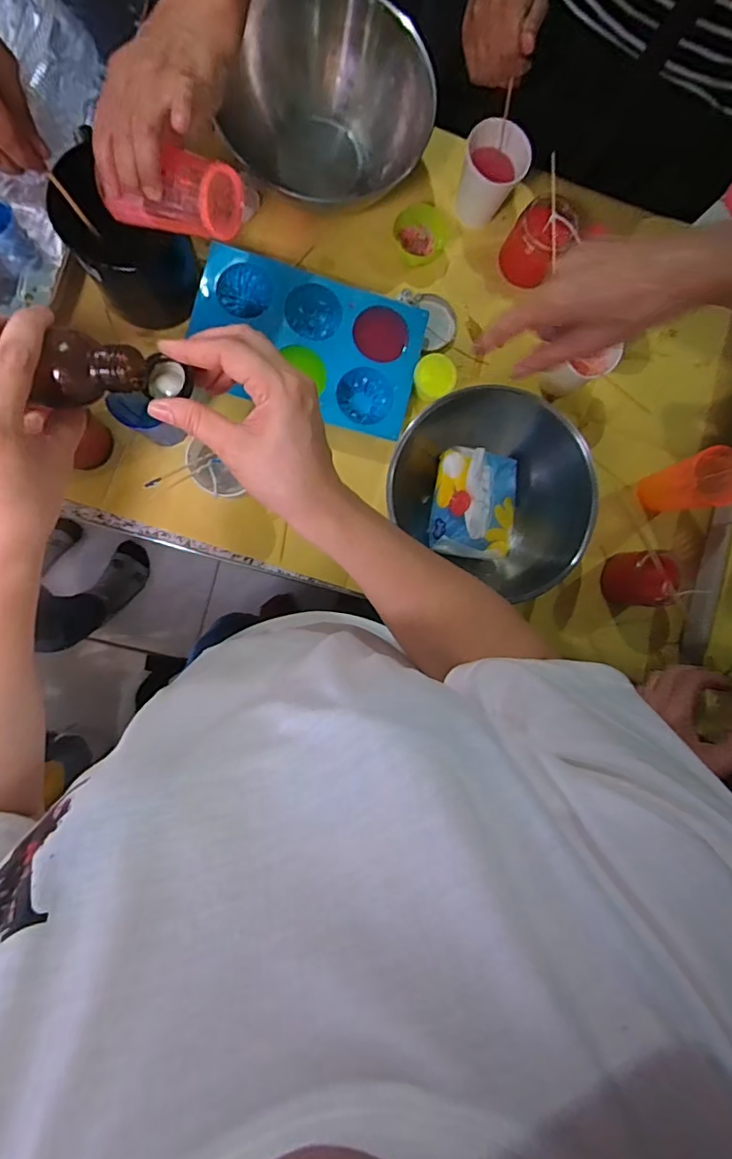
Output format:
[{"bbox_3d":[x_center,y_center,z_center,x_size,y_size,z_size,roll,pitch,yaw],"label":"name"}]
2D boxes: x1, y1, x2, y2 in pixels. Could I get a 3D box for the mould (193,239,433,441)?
[{"bbox_3d":[-0.069,-0.280,0.614,0.262,0.032,0.161,14,88,-6],"label":"mould"}]

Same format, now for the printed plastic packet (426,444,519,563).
[{"bbox_3d":[0.131,-0.088,0.610,0.096,0.043,0.126,9,89,-6],"label":"printed plastic packet"}]

